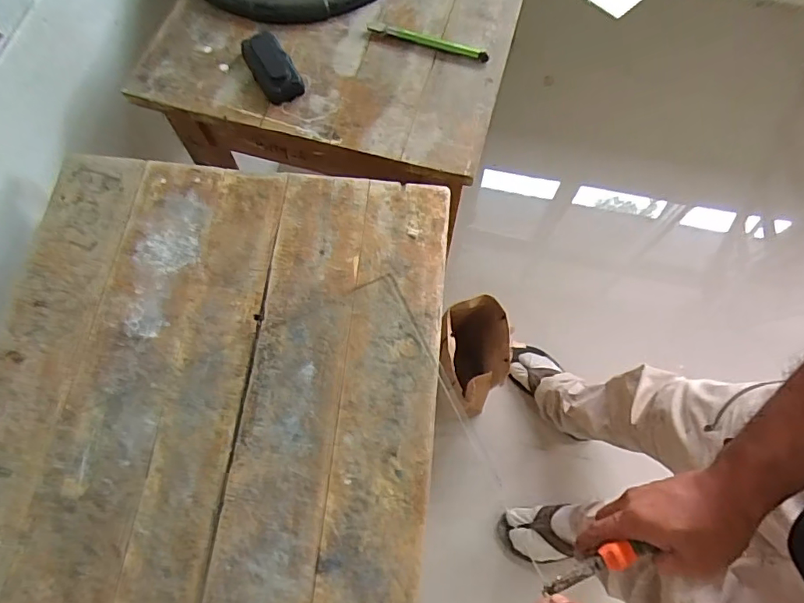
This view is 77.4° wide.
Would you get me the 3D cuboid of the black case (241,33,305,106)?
[{"bbox_3d":[-0.173,-0.313,0.666,0.051,0.029,0.106,-26,71,-11],"label":"black case"}]

